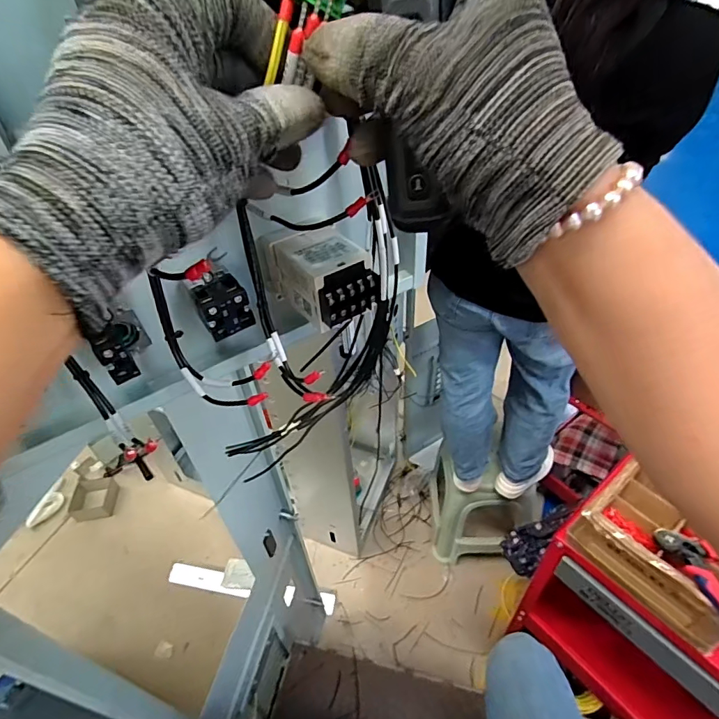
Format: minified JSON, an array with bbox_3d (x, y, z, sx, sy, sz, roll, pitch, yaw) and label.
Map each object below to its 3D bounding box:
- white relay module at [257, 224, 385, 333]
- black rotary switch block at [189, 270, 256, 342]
[{"bbox_3d":[-0.027,-0.060,0.316,0.054,0.045,0.078,-27,47,-22],"label":"white relay module"},{"bbox_3d":[-0.093,-0.036,0.298,0.031,0.033,0.025,-29,48,-25],"label":"black rotary switch block"}]

